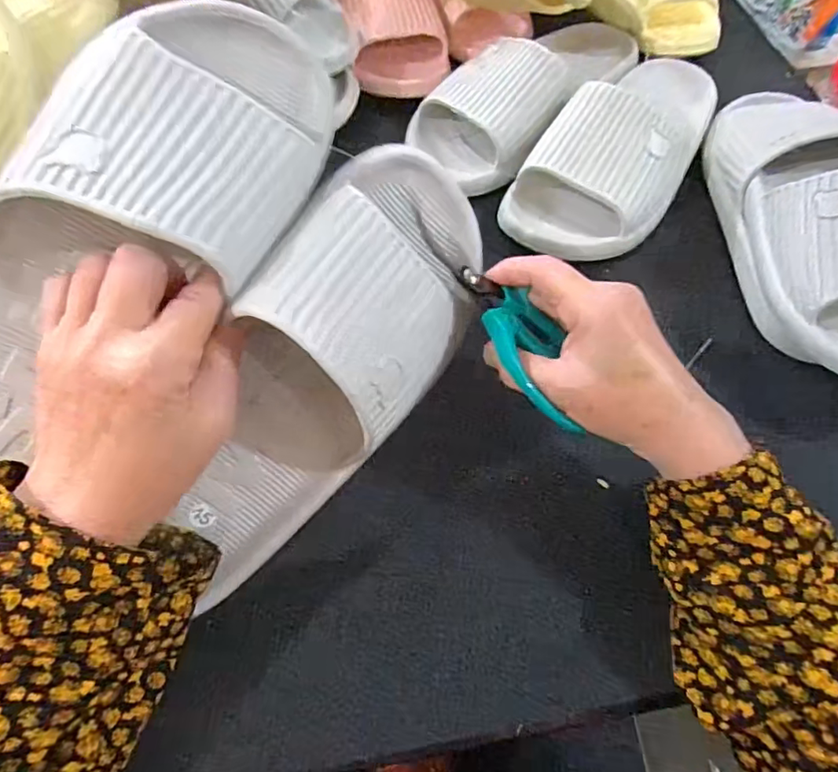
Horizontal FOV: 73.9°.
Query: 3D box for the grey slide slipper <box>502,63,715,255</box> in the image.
[{"bbox_3d":[0.180,-0.208,0.452,0.105,0.057,0.284,36,66,15],"label":"grey slide slipper"}]

